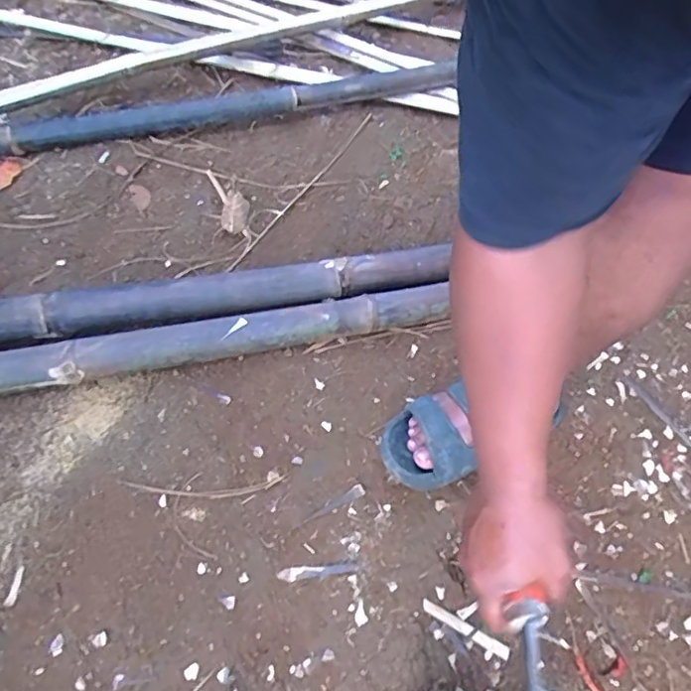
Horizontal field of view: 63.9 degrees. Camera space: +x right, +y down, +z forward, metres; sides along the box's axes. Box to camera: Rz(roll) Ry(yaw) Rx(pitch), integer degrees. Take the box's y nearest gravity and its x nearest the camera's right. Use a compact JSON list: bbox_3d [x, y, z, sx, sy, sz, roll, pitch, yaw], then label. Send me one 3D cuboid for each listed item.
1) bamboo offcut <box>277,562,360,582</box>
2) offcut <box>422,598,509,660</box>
[{"bbox_3d":[-0.034,0.278,0.682,0.097,0.004,0.016,-3,57,-4],"label":"bamboo offcut"},{"bbox_3d":[0.142,0.334,0.655,0.113,0.004,0.015,30,67,4],"label":"offcut"}]

